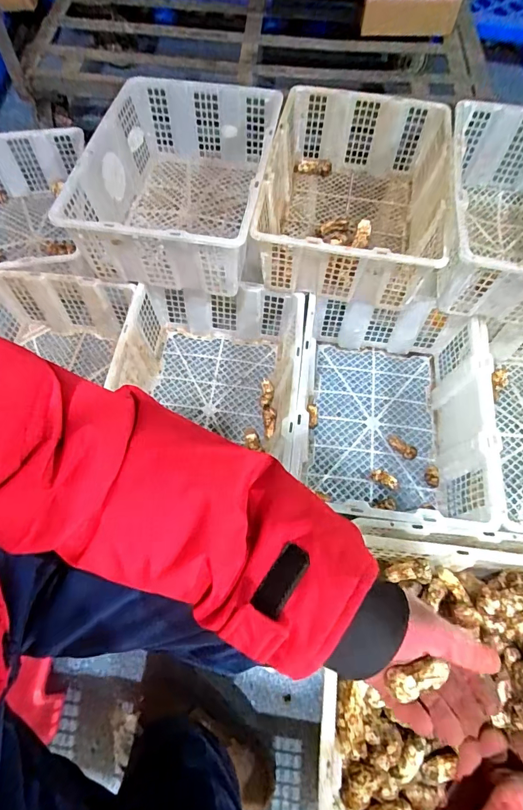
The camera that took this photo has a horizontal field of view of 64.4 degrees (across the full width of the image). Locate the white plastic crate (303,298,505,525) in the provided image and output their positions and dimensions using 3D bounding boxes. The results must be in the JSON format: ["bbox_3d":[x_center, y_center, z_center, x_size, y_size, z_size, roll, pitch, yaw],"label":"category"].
[{"bbox_3d":[0.249,0.015,0.827,0.341,0.171,0.444,6,65,1],"label":"white plastic crate"}]

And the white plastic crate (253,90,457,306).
[{"bbox_3d":[0.192,-0.428,0.851,0.344,0.189,0.474,10,66,4],"label":"white plastic crate"}]

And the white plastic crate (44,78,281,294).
[{"bbox_3d":[-0.175,-0.475,0.886,0.366,0.193,0.521,9,66,3],"label":"white plastic crate"}]

